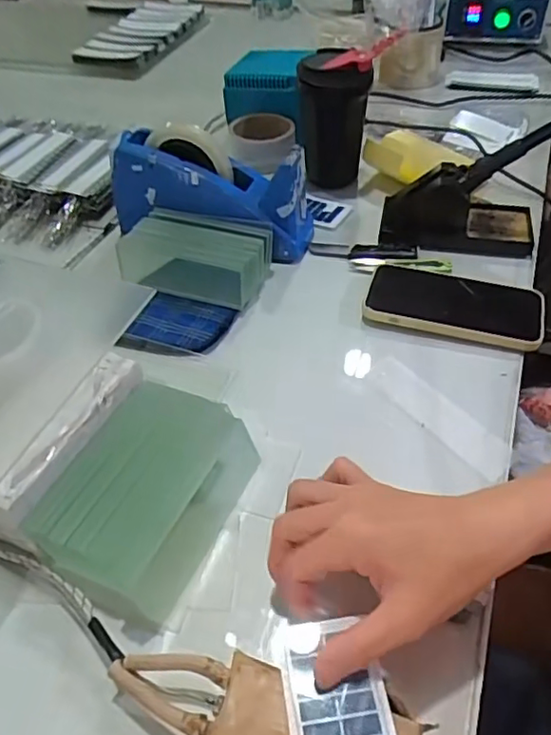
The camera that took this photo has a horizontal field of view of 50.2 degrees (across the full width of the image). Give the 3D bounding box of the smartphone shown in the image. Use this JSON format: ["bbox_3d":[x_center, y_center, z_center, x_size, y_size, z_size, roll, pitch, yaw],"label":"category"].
[{"bbox_3d":[0.169,-0.059,0.558,0.163,0.017,0.084,12,46,12],"label":"smartphone"}]

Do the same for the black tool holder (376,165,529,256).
[{"bbox_3d":[0.197,-0.171,0.625,0.165,0.064,0.076,1,46,3],"label":"black tool holder"}]

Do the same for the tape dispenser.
[{"bbox_3d":[-0.070,-0.177,0.619,0.214,0.101,0.072,3,45,3],"label":"tape dispenser"}]

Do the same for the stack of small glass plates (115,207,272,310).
[{"bbox_3d":[-0.079,-0.112,0.594,0.145,0.046,0.084,12,46,11],"label":"stack of small glass plates"}]

